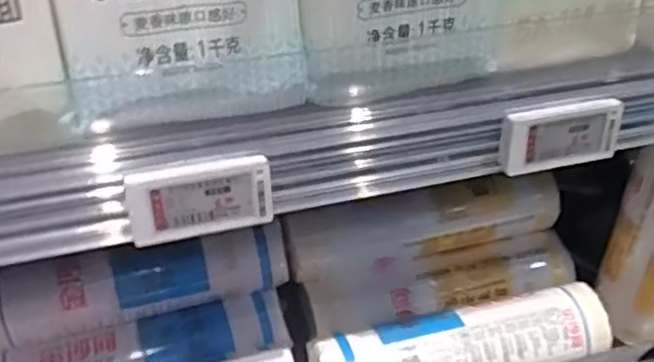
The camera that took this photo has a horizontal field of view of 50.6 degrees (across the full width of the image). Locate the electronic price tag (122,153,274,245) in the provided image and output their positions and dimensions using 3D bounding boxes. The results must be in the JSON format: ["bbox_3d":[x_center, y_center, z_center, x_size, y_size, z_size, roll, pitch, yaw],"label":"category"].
[{"bbox_3d":[-0.061,0.010,0.339,0.069,0.037,0.010,-10,40,-12],"label":"electronic price tag"}]

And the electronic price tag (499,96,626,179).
[{"bbox_3d":[0.132,-0.026,0.390,0.071,0.038,0.013,-11,40,-13],"label":"electronic price tag"}]

